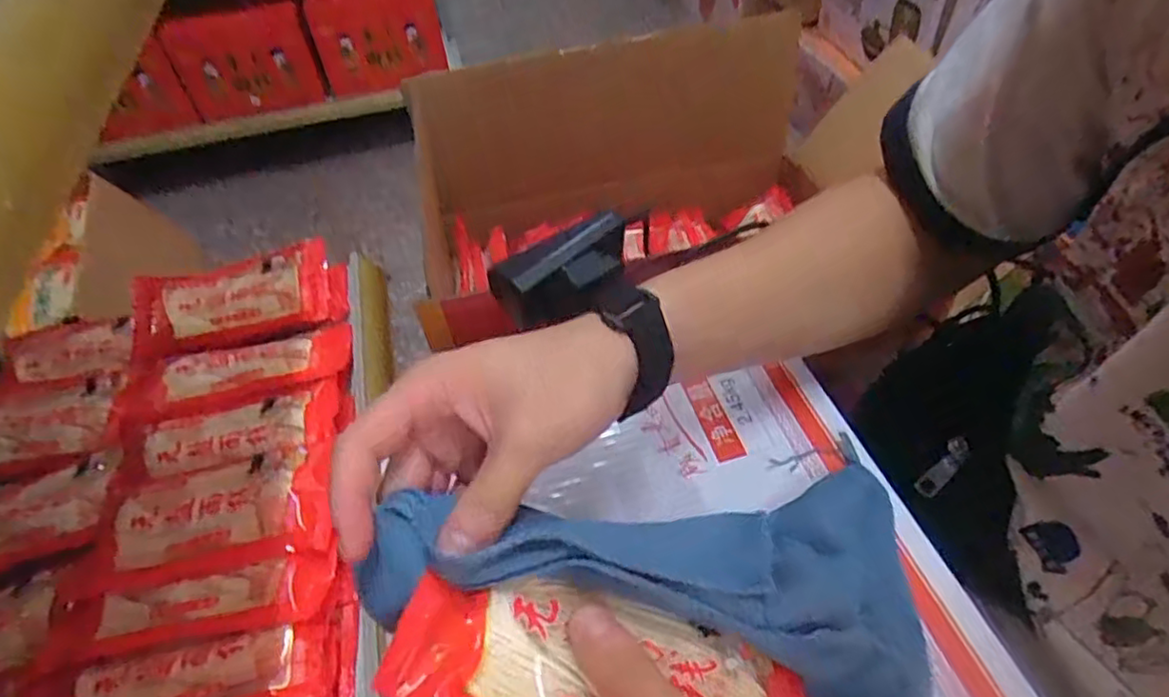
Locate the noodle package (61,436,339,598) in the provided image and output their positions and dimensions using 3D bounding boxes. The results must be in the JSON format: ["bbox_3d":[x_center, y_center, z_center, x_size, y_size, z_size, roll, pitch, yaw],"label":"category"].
[{"bbox_3d":[-0.236,0.102,0.390,0.155,0.018,0.082,-14,49,-7],"label":"noodle package"}]

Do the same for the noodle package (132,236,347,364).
[{"bbox_3d":[-0.296,-0.044,0.544,0.165,0.033,0.087,-18,49,-11],"label":"noodle package"}]

